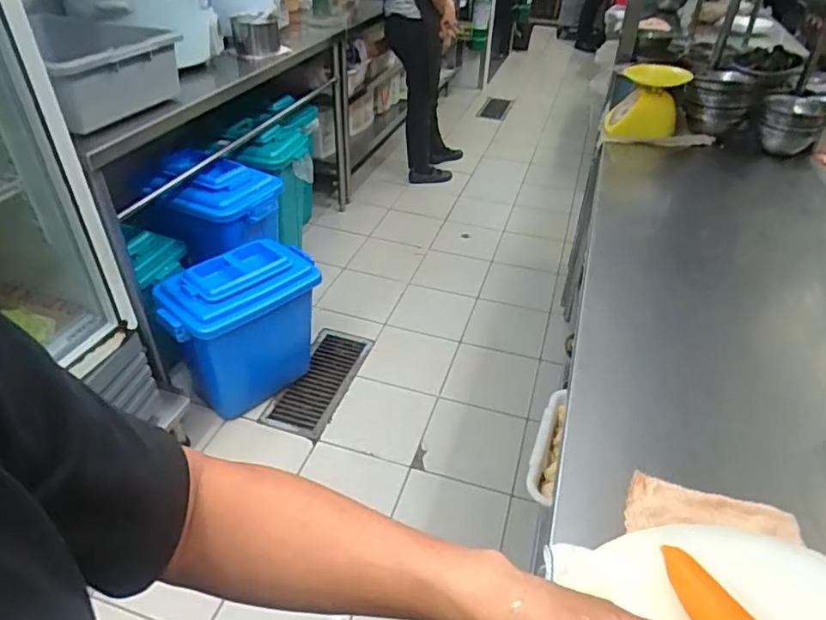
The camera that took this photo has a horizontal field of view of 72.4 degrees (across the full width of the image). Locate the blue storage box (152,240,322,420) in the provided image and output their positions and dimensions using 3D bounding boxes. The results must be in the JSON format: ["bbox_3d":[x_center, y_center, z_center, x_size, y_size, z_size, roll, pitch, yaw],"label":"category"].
[{"bbox_3d":[-0.493,0.062,1.661,0.241,0.426,0.424,29,45,30],"label":"blue storage box"}]

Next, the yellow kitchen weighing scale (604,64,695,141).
[{"bbox_3d":[0.653,-0.580,1.570,0.178,0.164,0.194,19,40,20],"label":"yellow kitchen weighing scale"}]

